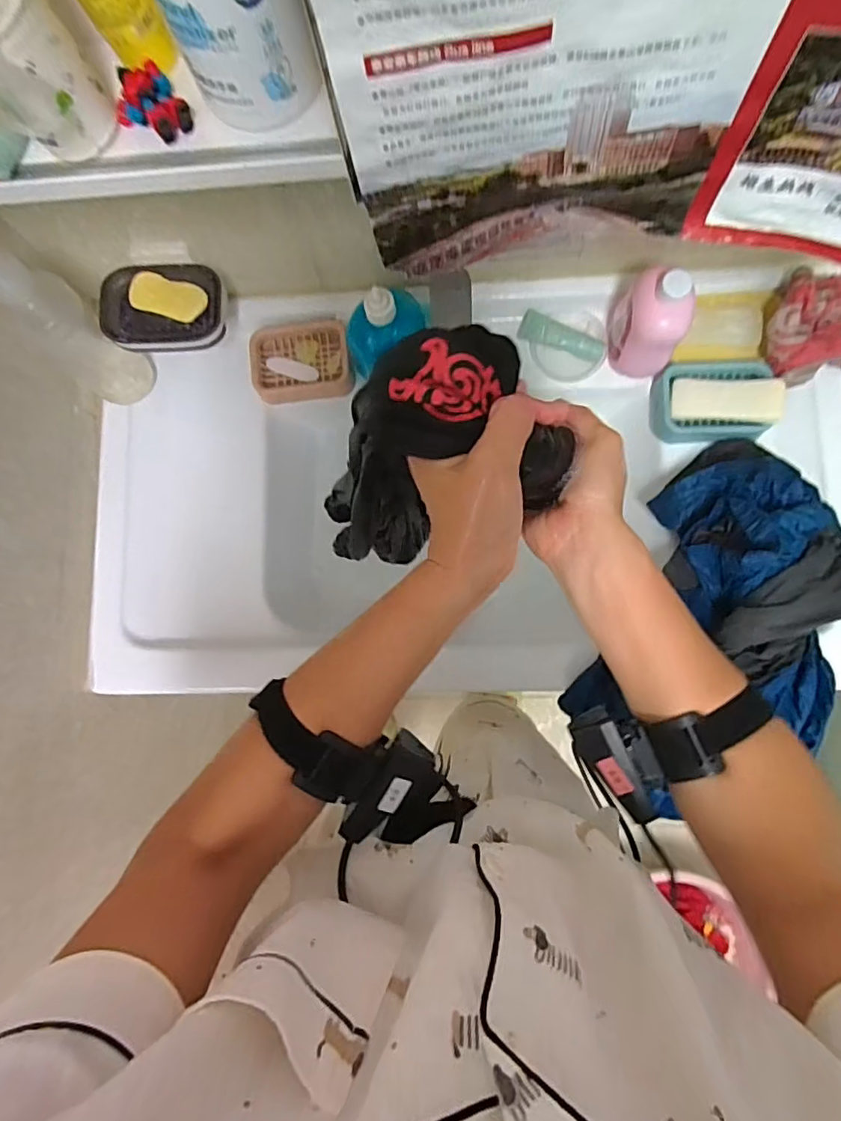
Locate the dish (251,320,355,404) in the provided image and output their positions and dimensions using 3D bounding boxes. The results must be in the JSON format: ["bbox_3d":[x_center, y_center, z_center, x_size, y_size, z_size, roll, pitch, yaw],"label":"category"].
[{"bbox_3d":[-0.146,-0.247,0.693,0.120,0.028,0.090,-2,83,4],"label":"dish"}]

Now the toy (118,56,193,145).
[{"bbox_3d":[-0.173,-0.291,0.357,0.040,0.016,0.048,-35,82,-1],"label":"toy"}]

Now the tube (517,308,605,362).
[{"bbox_3d":[0.174,-0.275,0.682,0.105,0.023,0.031,21,85,7],"label":"tube"}]

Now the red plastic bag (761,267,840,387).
[{"bbox_3d":[0.433,-0.262,0.622,0.101,0.052,0.111,-10,82,3],"label":"red plastic bag"}]

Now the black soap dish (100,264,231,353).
[{"bbox_3d":[-0.280,-0.277,0.612,0.132,0.030,0.089,-6,83,4],"label":"black soap dish"}]

